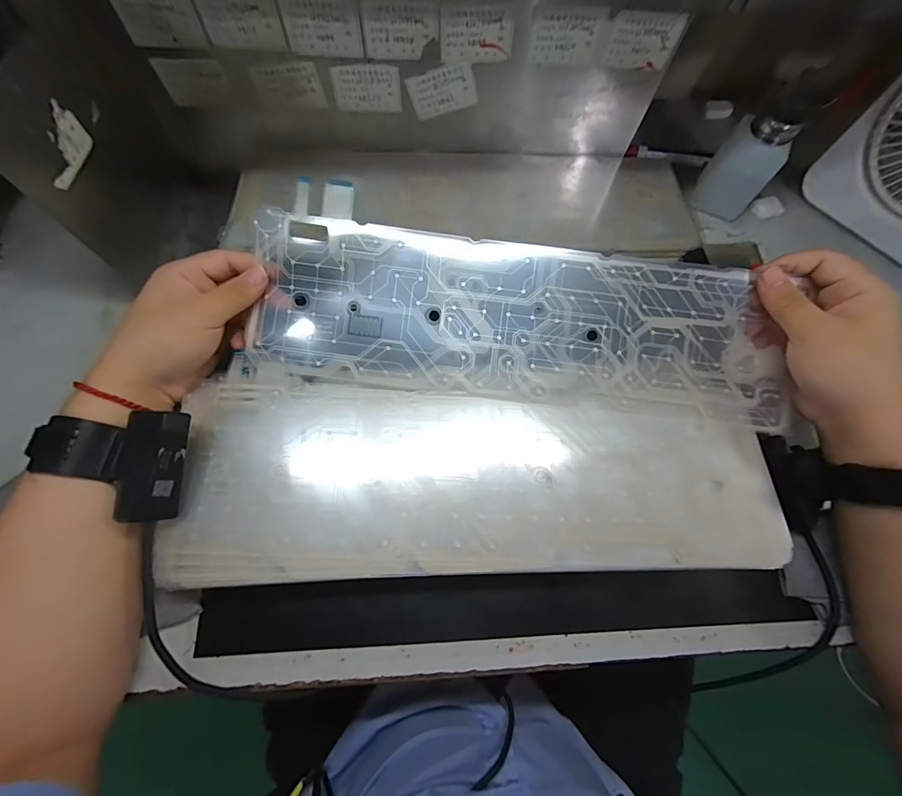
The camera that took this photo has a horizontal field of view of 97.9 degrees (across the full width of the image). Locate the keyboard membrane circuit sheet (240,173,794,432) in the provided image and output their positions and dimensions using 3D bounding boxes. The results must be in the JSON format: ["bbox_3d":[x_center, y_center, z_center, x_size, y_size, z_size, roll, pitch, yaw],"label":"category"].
[{"bbox_3d":[0.056,-0.066,0.306,0.406,0.008,0.126,8,91,0],"label":"keyboard membrane circuit sheet"}]

